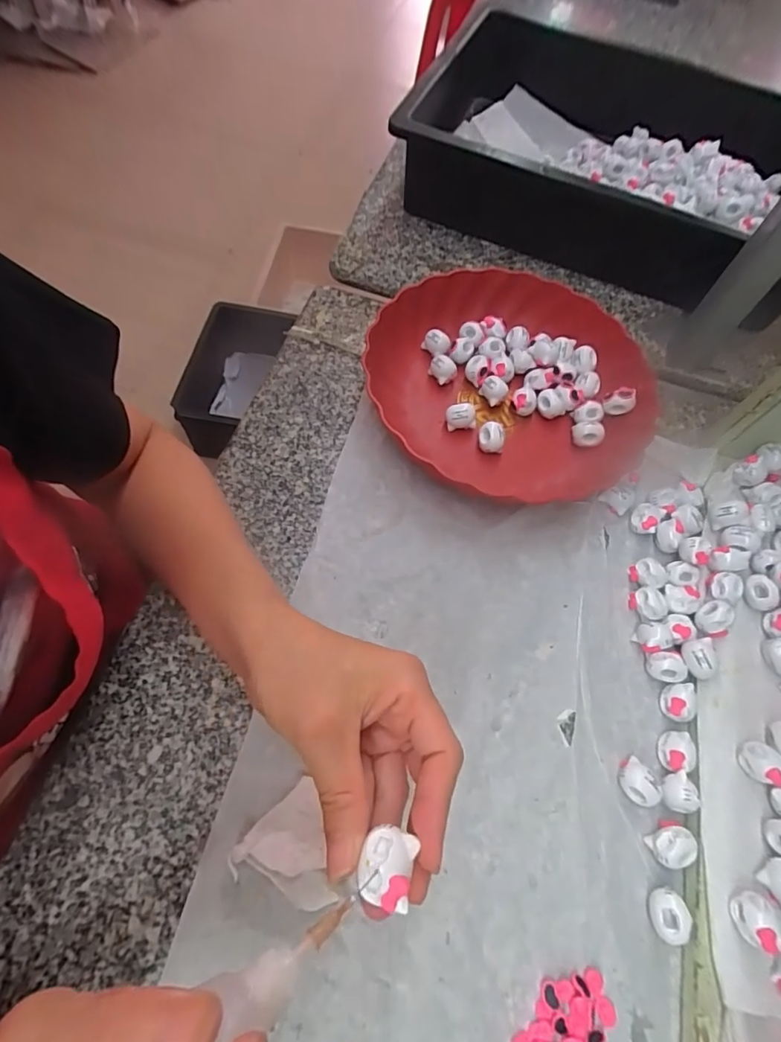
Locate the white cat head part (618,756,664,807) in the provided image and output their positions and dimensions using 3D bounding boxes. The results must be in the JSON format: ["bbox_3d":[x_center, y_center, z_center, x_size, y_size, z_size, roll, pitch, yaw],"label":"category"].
[{"bbox_3d":[0.160,0.170,0.319,0.020,0.018,0.027,-35,70,-17],"label":"white cat head part"}]

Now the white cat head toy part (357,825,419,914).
[{"bbox_3d":[-0.001,0.132,0.187,0.019,0.007,0.026,11,64,3],"label":"white cat head toy part"}]

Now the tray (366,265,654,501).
[{"bbox_3d":[0.112,-0.130,0.441,0.246,0.036,0.235,40,68,14],"label":"tray"}]

